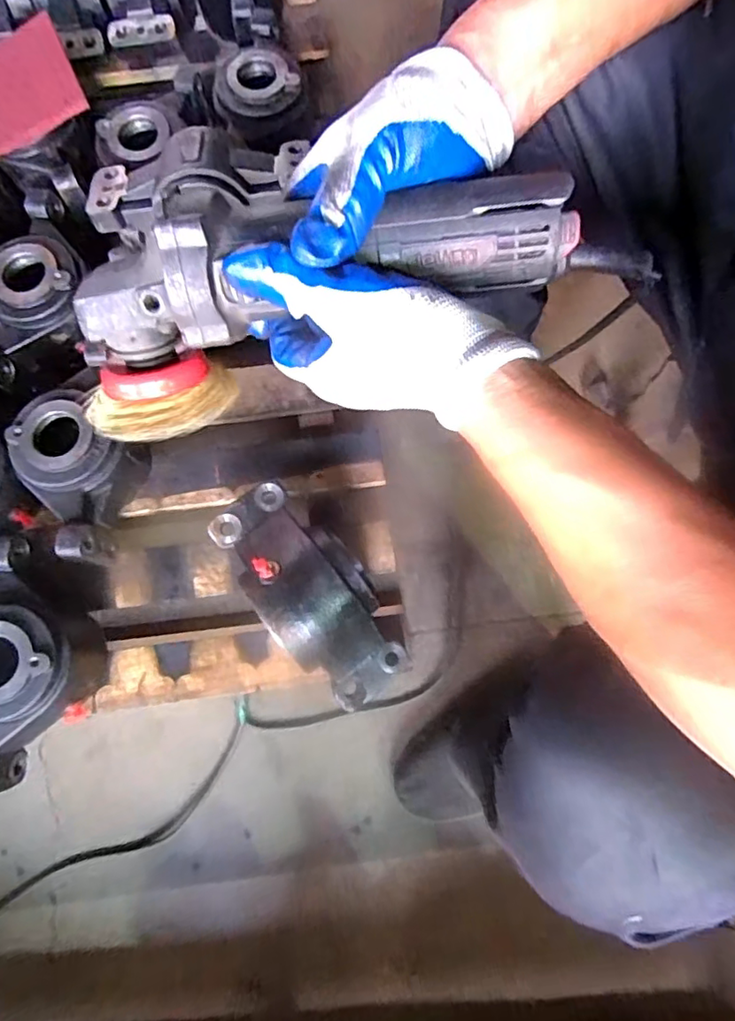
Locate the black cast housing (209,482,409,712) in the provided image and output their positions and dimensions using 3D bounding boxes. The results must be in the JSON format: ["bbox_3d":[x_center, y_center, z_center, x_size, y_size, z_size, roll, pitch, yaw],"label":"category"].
[{"bbox_3d":[-0.049,0.079,0.531,0.092,0.075,0.225,-37,92,-8],"label":"black cast housing"}]

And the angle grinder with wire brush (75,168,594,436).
[{"bbox_3d":[-0.031,-0.123,0.309,0.275,0.084,0.086,-16,76,7],"label":"angle grinder with wire brush"}]

